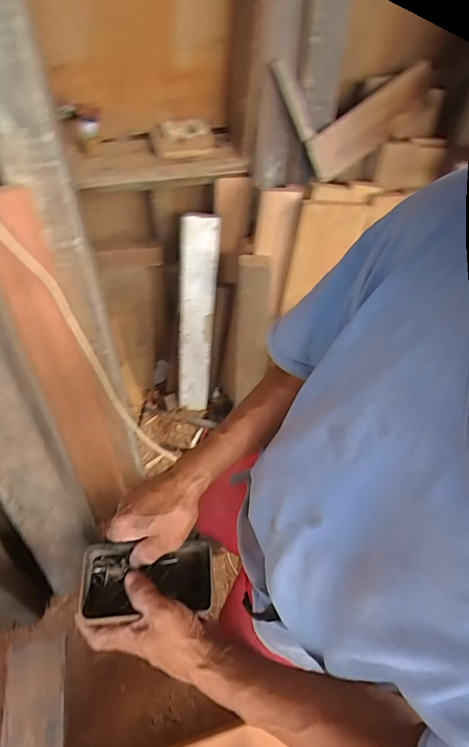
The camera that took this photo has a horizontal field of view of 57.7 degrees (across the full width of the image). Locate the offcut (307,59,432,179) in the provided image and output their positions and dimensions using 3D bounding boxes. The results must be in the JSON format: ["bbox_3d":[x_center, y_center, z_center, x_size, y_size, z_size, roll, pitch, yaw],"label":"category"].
[{"bbox_3d":[0.382,-0.694,1.178,0.404,0.126,0.024,-38,39,-5],"label":"offcut"}]

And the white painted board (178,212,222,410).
[{"bbox_3d":[-0.128,-0.170,1.410,0.116,0.678,0.056,5,32,-1],"label":"white painted board"}]

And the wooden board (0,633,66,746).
[{"bbox_3d":[-0.289,0.492,0.617,0.082,0.021,0.182,-7,59,-8],"label":"wooden board"}]

